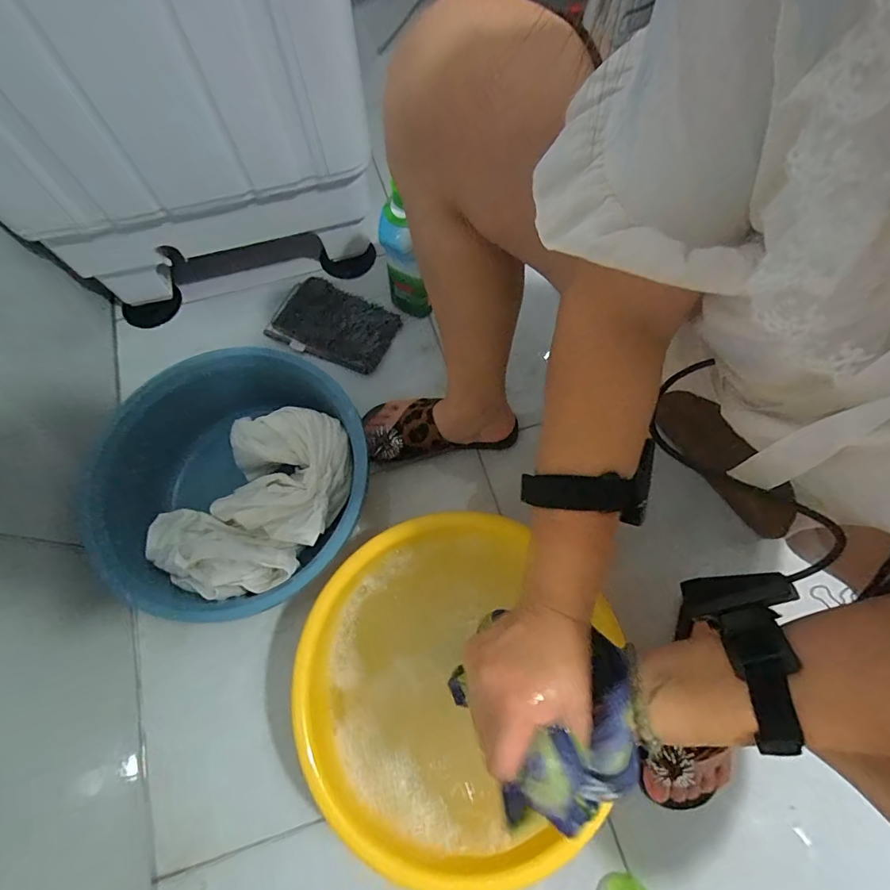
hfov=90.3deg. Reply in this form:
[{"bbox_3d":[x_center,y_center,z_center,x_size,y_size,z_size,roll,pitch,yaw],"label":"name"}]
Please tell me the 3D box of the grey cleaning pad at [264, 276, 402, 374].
[{"bbox_3d":[-0.191,-0.207,0.752,0.203,0.022,0.131,25,73,9],"label":"grey cleaning pad"}]

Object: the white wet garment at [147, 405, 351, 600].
[{"bbox_3d":[-0.239,0.075,0.596,0.170,0.119,0.261,27,73,9],"label":"white wet garment"}]

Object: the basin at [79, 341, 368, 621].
[{"bbox_3d":[-0.277,0.057,0.600,0.347,0.122,0.329,-25,72,-8],"label":"basin"}]

